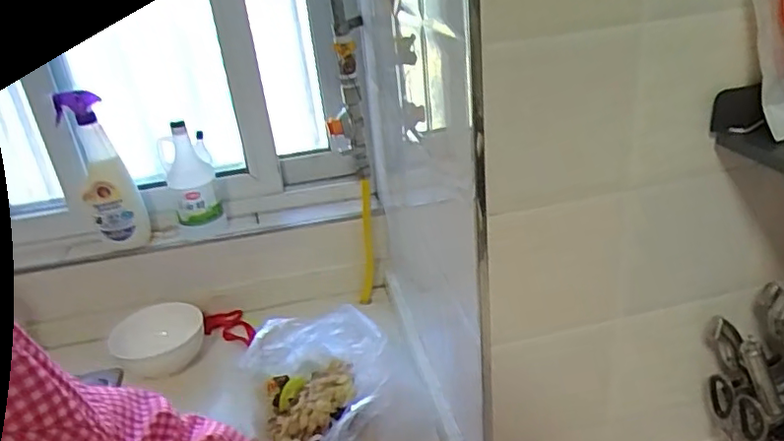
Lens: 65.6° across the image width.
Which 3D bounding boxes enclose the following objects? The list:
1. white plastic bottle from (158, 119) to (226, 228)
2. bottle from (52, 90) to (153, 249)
[{"bbox_3d":[-0.377,-0.080,1.134,0.087,0.186,0.068,-15,28,-16],"label":"white plastic bottle"},{"bbox_3d":[-0.525,-0.082,1.115,0.097,0.281,0.050,-17,29,-20],"label":"bottle"}]

